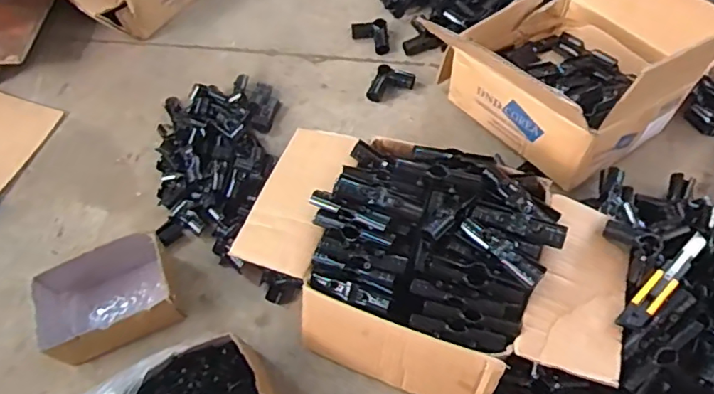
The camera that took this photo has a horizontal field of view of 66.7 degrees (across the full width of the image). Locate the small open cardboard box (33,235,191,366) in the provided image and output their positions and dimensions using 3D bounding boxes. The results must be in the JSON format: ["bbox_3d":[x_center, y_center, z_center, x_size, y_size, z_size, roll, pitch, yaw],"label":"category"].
[{"bbox_3d":[-0.420,0.175,0.900,0.232,0.091,0.157,-26,61,-9],"label":"small open cardboard box"}]

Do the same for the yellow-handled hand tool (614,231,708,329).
[{"bbox_3d":[0.434,0.116,0.762,0.189,0.013,0.033,-41,65,-17],"label":"yellow-handled hand tool"}]

